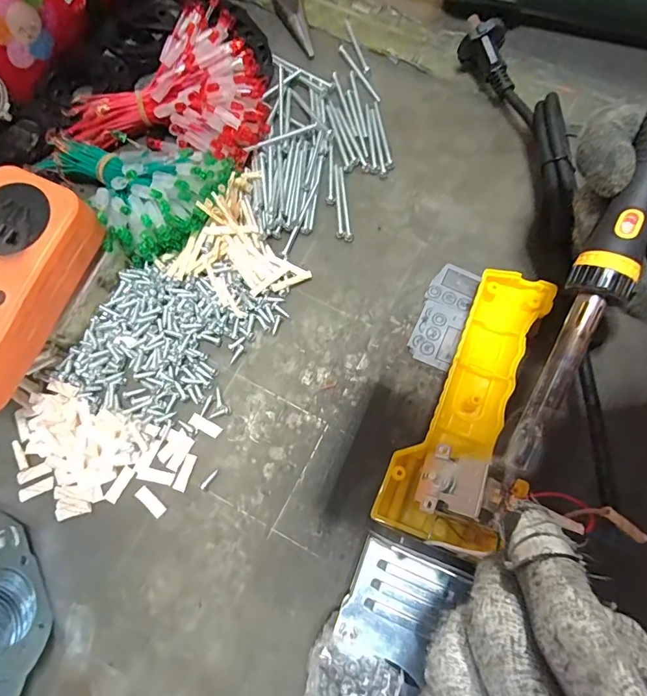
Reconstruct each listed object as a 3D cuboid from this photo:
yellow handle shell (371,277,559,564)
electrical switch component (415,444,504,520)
[{"bbox_3d":[0.087,0.031,0.250,0.060,0.024,0.162,24,76,7],"label":"yellow handle shell"},{"bbox_3d":[0.066,0.069,0.216,0.042,0.016,0.032,8,65,50],"label":"electrical switch component"}]

